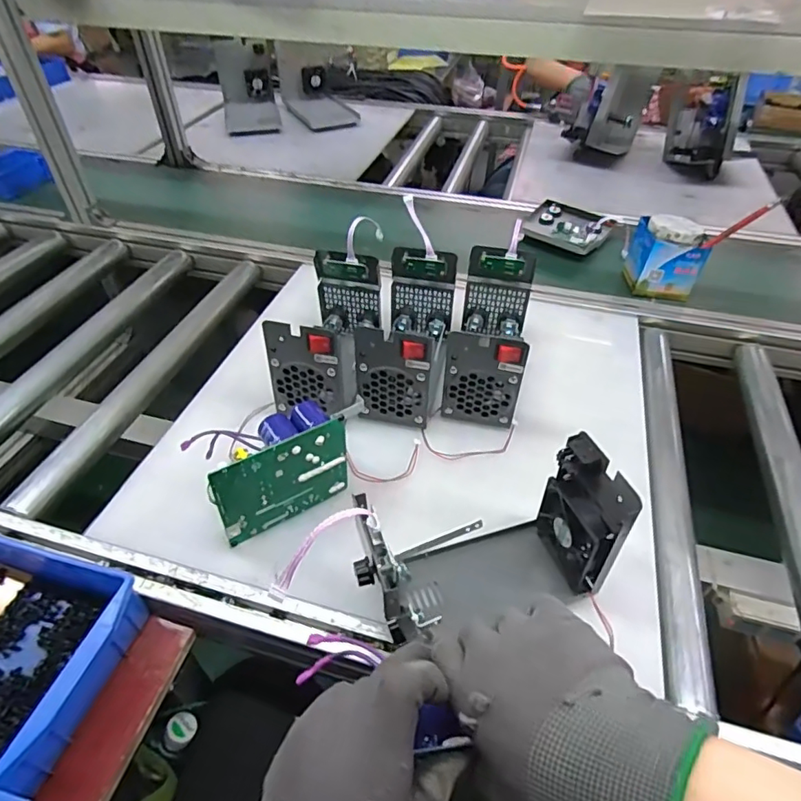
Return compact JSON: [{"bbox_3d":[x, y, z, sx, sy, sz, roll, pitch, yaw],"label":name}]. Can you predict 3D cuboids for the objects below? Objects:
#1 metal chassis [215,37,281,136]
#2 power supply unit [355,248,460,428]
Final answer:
[{"bbox_3d":[-0.449,-0.939,1.551,0.178,0.181,0.253,-10,47,-10],"label":"metal chassis"},{"bbox_3d":[0.013,-0.094,0.699,0.088,0.134,0.218,9,47,8],"label":"power supply unit"}]

